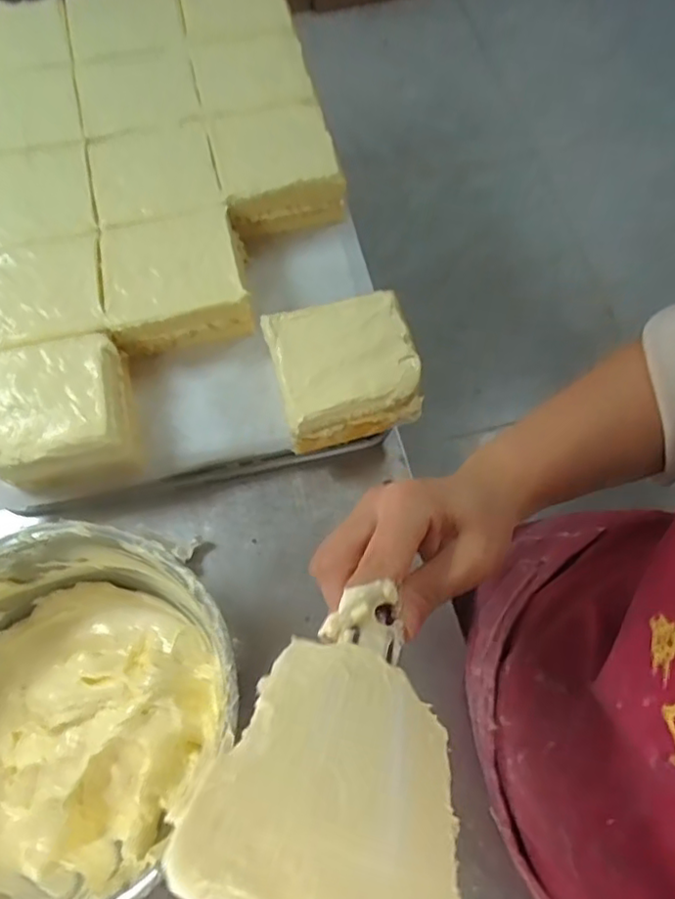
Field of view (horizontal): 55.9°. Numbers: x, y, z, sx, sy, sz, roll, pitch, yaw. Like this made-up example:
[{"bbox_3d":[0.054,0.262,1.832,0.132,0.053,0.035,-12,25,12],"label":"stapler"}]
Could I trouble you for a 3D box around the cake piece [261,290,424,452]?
[{"bbox_3d":[0.005,-0.079,0.594,0.128,0.065,0.122,-17,70,-8],"label":"cake piece"}]

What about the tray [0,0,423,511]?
[{"bbox_3d":[-0.181,-0.264,0.689,0.388,0.117,0.607,-11,69,-5],"label":"tray"}]

